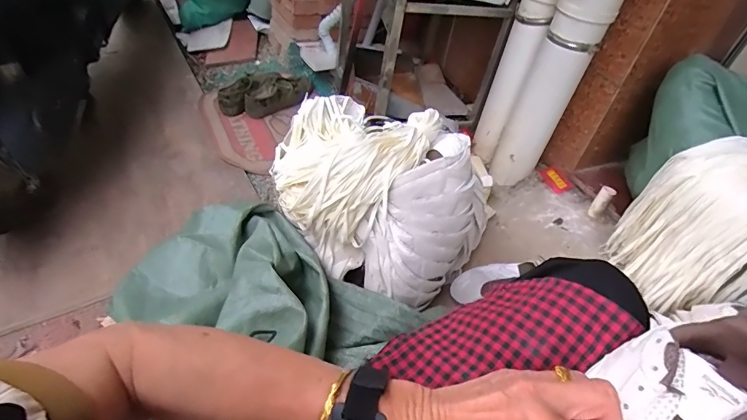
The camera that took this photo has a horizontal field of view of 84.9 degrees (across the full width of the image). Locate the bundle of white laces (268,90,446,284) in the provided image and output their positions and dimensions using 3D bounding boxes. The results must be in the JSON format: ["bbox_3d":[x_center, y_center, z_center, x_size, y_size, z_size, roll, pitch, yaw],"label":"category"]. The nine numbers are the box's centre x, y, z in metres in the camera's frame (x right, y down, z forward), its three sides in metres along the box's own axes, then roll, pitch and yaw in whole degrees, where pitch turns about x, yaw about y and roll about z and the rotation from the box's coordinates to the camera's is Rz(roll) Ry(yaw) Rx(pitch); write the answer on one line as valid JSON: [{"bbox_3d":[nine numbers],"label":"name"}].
[{"bbox_3d":[-0.037,-0.091,0.859,0.239,0.216,0.344,31,50,22],"label":"bundle of white laces"}]

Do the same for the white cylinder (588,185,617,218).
[{"bbox_3d":[0.549,-0.019,0.983,0.032,0.080,0.027,34,28,24],"label":"white cylinder"}]

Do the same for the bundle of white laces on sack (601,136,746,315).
[{"bbox_3d":[0.673,0.016,0.770,0.302,0.266,0.250,-19,51,-24],"label":"bundle of white laces on sack"}]

